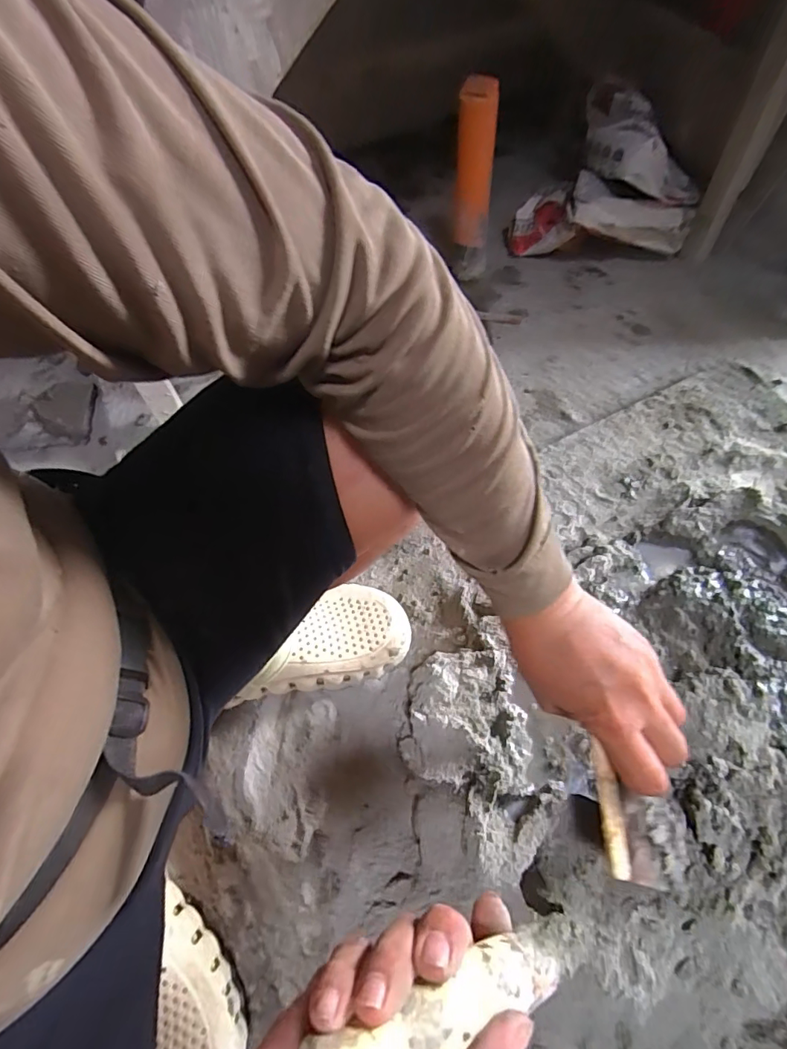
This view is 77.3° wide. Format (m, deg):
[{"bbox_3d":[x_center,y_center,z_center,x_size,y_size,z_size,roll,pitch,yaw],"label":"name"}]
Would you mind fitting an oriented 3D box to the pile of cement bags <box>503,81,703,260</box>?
[{"bbox_3d":[0.407,-0.626,0.928,0.257,0.212,0.286,-40,67,-19],"label":"pile of cement bags"}]

